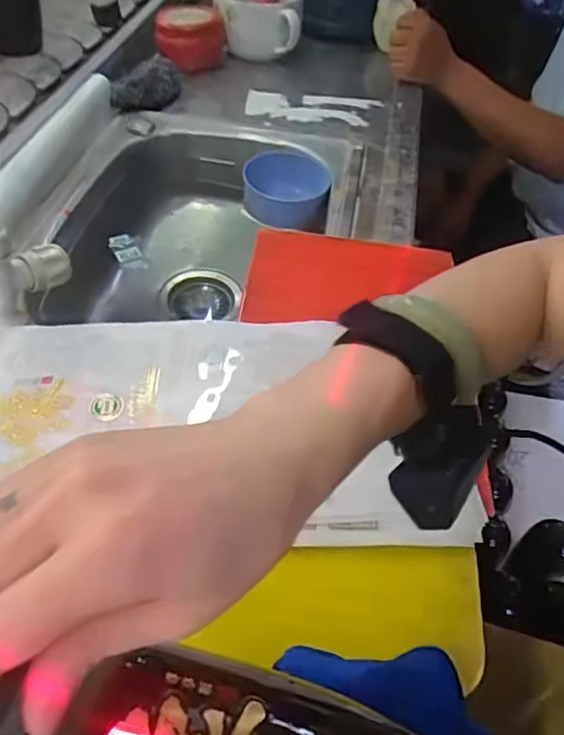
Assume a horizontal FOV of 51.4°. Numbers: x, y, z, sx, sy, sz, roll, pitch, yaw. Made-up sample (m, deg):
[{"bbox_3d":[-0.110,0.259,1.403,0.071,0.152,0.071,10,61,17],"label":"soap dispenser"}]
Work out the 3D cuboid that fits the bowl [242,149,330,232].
[{"bbox_3d":[0.005,-0.231,0.764,0.106,0.050,0.106,3,49,-4],"label":"bowl"}]

